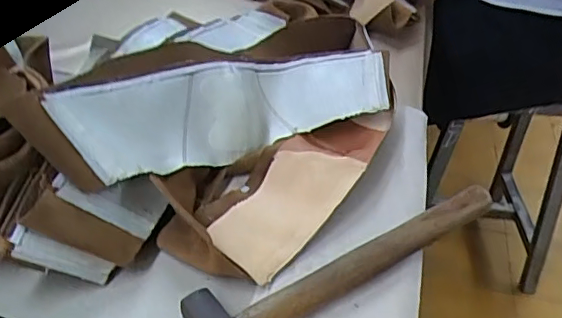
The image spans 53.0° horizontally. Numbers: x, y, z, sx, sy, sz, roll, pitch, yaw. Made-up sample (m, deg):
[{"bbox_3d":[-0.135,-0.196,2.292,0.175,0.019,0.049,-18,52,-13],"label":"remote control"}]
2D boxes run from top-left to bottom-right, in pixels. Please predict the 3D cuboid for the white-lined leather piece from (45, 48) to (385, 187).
[{"bbox_3d":[-0.032,-0.041,0.457,0.286,0.071,0.089,-19,44,-28],"label":"white-lined leather piece"}]

